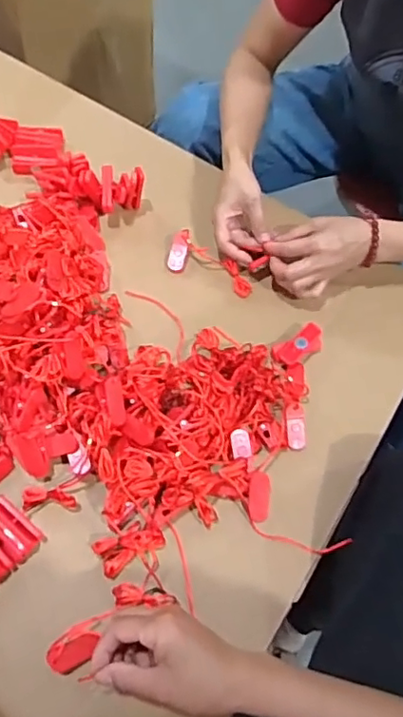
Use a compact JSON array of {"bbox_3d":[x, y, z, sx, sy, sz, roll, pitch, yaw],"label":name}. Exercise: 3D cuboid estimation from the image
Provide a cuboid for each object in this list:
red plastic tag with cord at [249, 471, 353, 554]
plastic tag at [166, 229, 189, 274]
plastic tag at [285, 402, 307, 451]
[{"bbox_3d":[0.089,0.169,0.584,0.118,0.011,0.051,38,86,-3],"label":"red plastic tag with cord"},{"bbox_3d":[-0.028,-0.131,0.698,0.021,0.007,0.054,14,94,3],"label":"plastic tag"},{"bbox_3d":[0.102,0.074,0.620,0.021,0.007,0.050,-4,87,-6],"label":"plastic tag"}]

